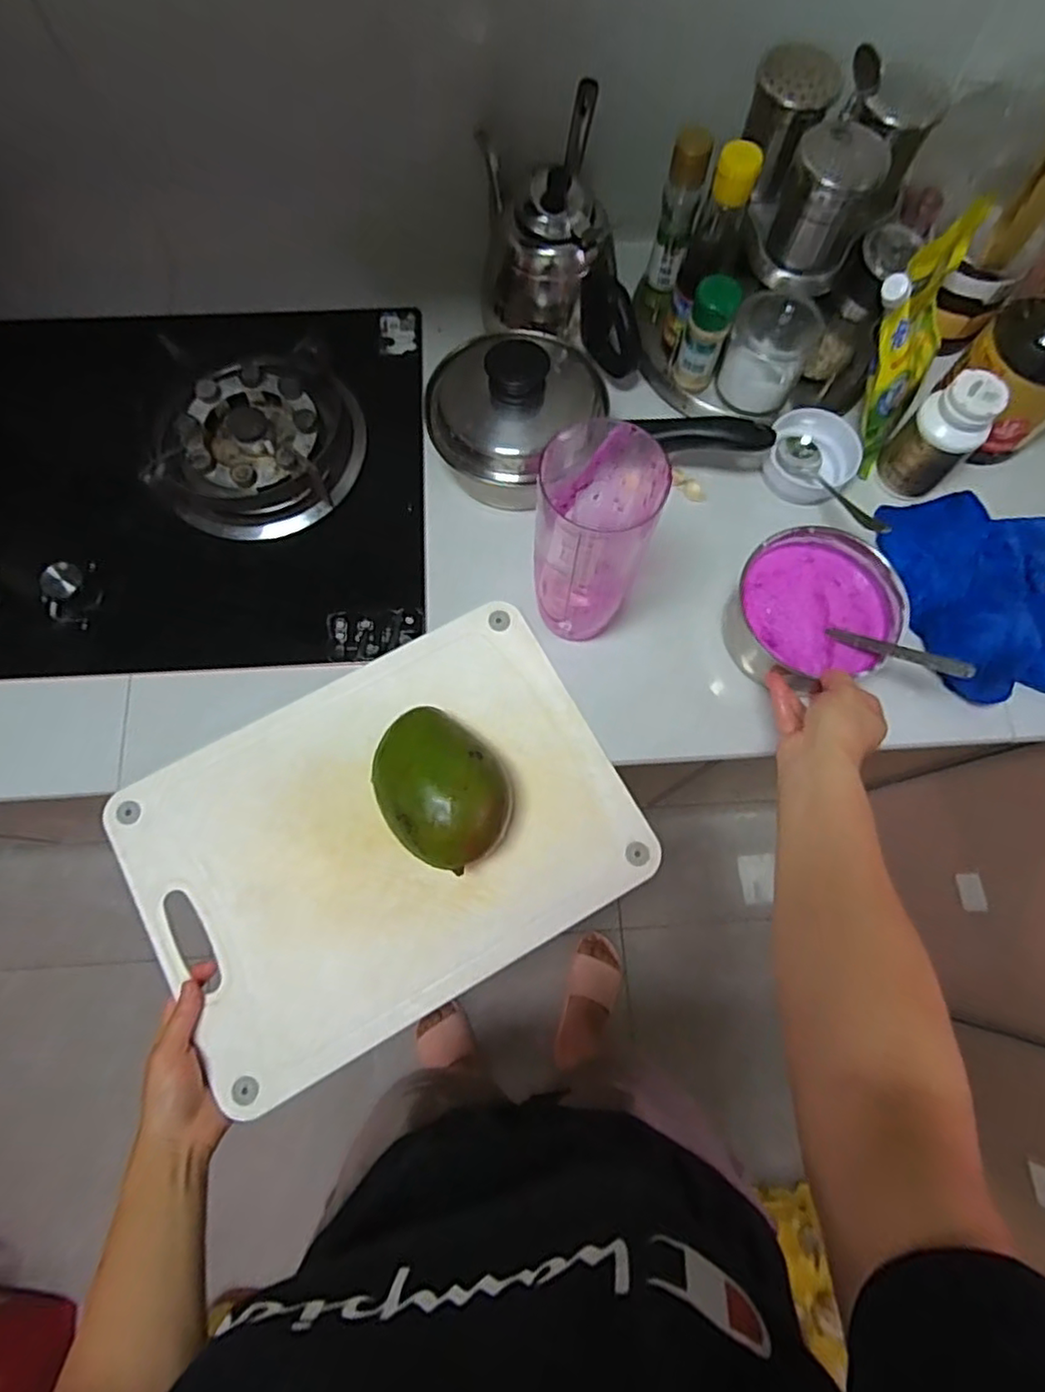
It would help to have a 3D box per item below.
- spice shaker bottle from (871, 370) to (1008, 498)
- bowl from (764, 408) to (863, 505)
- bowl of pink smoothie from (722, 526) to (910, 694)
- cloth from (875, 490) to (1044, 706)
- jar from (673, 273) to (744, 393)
[{"bbox_3d":[0.389,-0.242,0.603,0.052,0.099,0.061,-40,79,-12],"label":"spice shaker bottle"},{"bbox_3d":[0.287,-0.241,0.651,0.080,0.038,0.083,0,74,-1],"label":"bowl"},{"bbox_3d":[0.254,-0.074,0.586,0.124,0.080,0.130,0,74,-1],"label":"bowl of pink smoothie"},{"bbox_3d":[0.437,-0.096,0.609,0.160,0.022,0.210,-11,74,-5],"label":"cloth"},{"bbox_3d":[0.173,-0.341,0.622,0.040,0.110,0.037,0,74,-1],"label":"jar"}]

